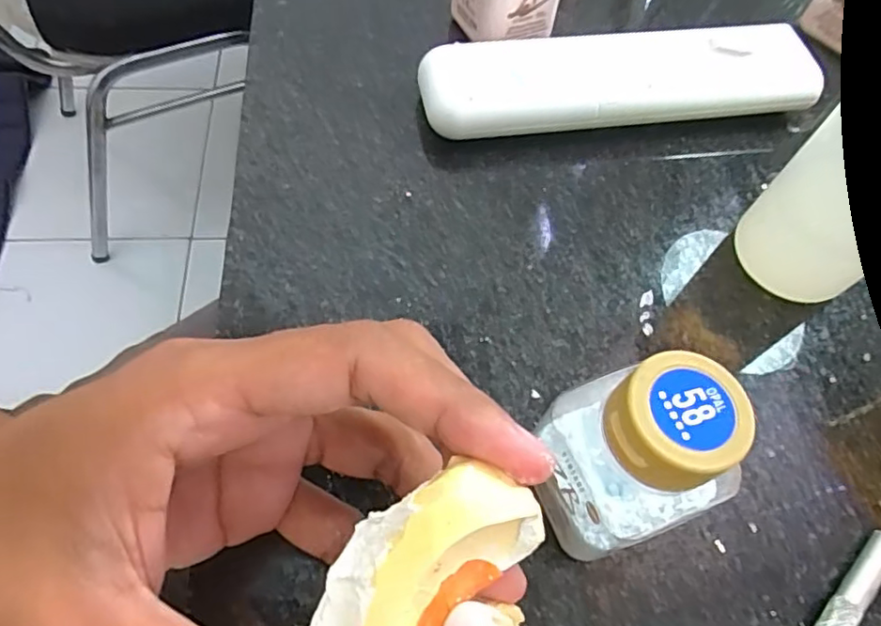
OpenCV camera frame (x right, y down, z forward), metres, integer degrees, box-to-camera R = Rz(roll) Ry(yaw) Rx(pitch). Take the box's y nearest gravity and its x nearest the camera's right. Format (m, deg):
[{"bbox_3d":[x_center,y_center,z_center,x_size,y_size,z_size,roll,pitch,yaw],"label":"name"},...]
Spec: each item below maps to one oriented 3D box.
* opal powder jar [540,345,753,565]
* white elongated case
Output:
[{"bbox_3d":[0.049,0.040,0.163,0.035,0.072,0.039,-19,64,-14],"label":"opal powder jar"},{"bbox_3d":[0.080,-0.104,0.270,0.175,0.024,0.042,-4,61,-6],"label":"white elongated case"}]

